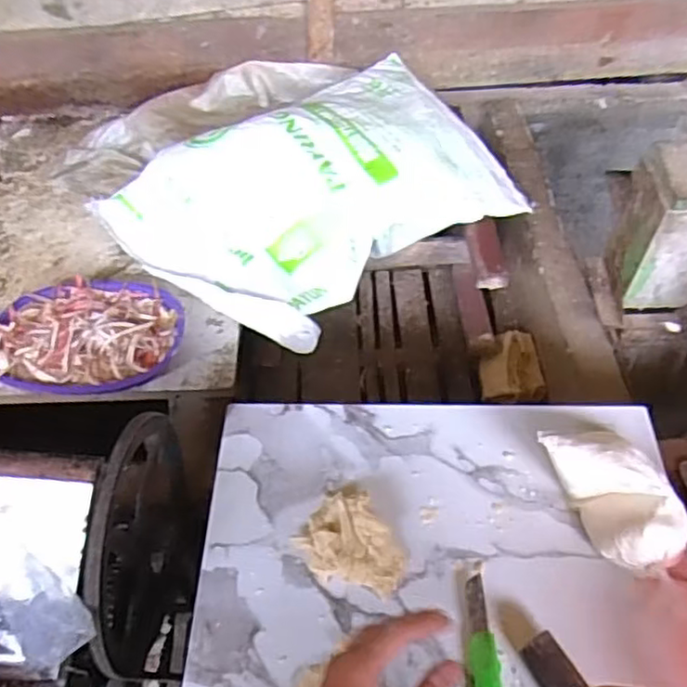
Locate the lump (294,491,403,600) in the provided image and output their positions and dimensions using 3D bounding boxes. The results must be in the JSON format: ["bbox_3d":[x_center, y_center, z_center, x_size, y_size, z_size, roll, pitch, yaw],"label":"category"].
[{"bbox_3d":[0.008,0.204,0.665,0.084,0.035,0.104,-26,57,-20],"label":"lump"}]

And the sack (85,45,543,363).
[{"bbox_3d":[-0.028,-0.285,1.172,0.662,0.150,0.456,-37,61,-26],"label":"sack"}]

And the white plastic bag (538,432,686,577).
[{"bbox_3d":[0.275,0.157,0.677,0.077,0.071,0.153,-24,56,-18],"label":"white plastic bag"}]

